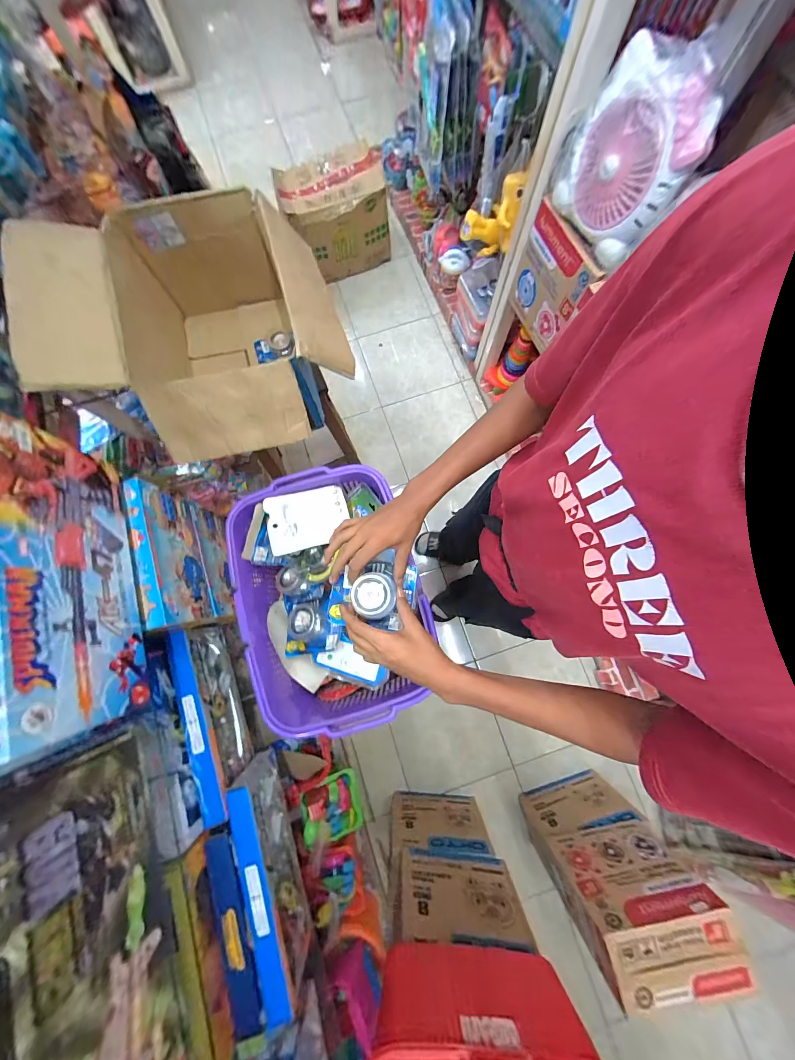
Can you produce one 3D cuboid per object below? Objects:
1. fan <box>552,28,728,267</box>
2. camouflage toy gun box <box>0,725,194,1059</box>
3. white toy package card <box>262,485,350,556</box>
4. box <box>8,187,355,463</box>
[{"bbox_3d":[0.447,-0.729,0.658,0.083,0.259,0.250,-21,78,-3],"label":"fan"},{"bbox_3d":[-0.350,0.489,0.366,0.068,0.206,0.446,-18,78,-3],"label":"camouflage toy gun box"},{"bbox_3d":[-0.155,-0.021,0.584,0.134,0.009,0.103,-13,69,-12],"label":"white toy package card"},{"bbox_3d":[-0.379,-0.408,0.717,0.488,0.314,0.542,-16,78,-3],"label":"box"}]

